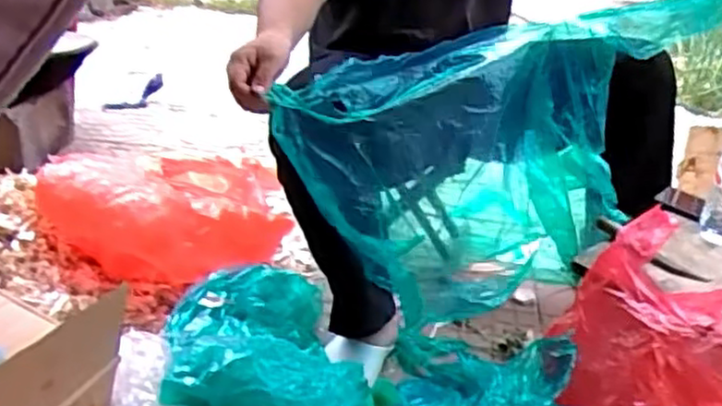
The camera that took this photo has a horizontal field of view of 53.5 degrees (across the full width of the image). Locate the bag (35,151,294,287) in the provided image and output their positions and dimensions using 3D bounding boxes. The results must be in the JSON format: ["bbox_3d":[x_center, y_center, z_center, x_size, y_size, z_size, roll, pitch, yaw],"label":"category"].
[{"bbox_3d":[-0.413,0.006,1.646,0.423,0.228,0.442,13,26,21],"label":"bag"}]

